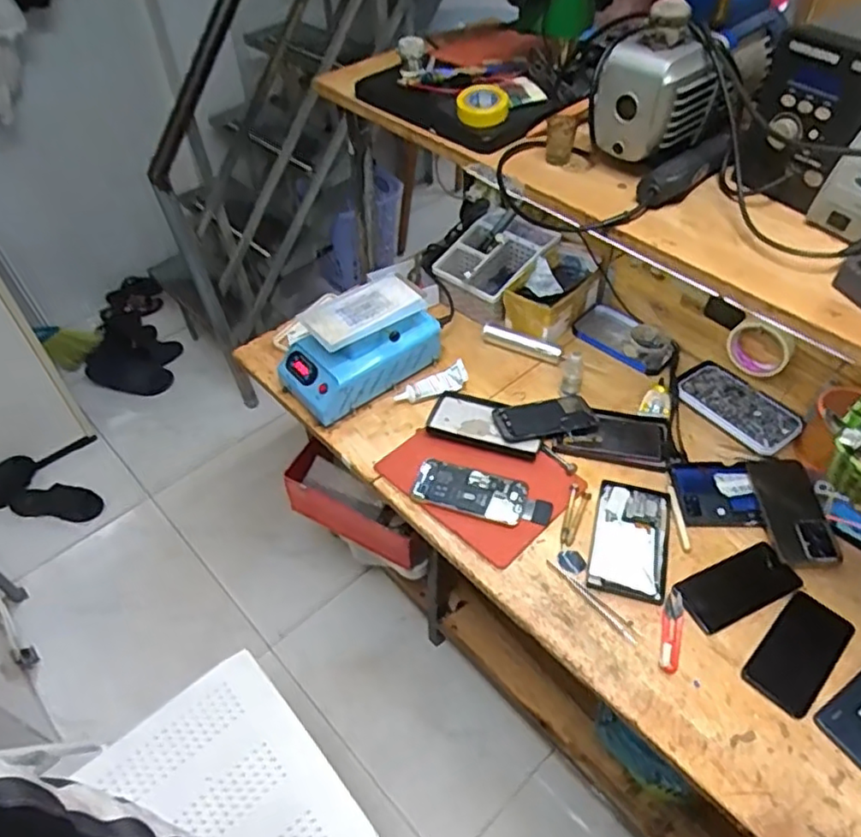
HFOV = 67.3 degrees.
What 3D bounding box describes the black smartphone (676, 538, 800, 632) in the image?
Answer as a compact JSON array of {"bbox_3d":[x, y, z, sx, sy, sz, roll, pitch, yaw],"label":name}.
[{"bbox_3d":[0.399,0.218,0.842,0.155,0.012,0.074,-19,50,-15],"label":"black smartphone"}]

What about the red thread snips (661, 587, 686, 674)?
[{"bbox_3d":[0.300,0.263,0.804,0.026,0.006,0.108,14,50,14],"label":"red thread snips"}]

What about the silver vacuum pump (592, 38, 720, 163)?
[{"bbox_3d":[0.250,-0.356,0.709,0.112,0.114,0.093,-35,56,-27],"label":"silver vacuum pump"}]

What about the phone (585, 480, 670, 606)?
[{"bbox_3d":[0.275,0.163,0.890,0.098,0.009,0.175,12,49,12],"label":"phone"}]

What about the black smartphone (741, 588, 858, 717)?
[{"bbox_3d":[0.448,0.281,0.783,0.074,0.008,0.157,36,58,29],"label":"black smartphone"}]

